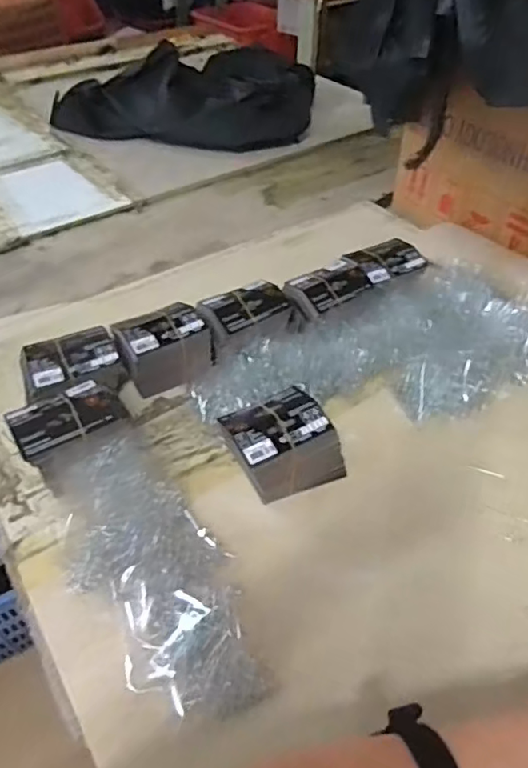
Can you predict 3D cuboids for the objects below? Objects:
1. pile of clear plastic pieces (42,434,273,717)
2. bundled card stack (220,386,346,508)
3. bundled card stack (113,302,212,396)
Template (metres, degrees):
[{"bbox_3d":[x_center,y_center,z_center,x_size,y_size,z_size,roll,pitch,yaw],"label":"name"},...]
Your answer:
[{"bbox_3d":[-0.102,0.164,0.501,0.127,0.055,0.277,-29,51,-26],"label":"pile of clear plastic pieces"},{"bbox_3d":[0.020,0.068,0.588,0.112,0.074,0.087,-24,49,-22],"label":"bundled card stack"},{"bbox_3d":[-0.123,-0.041,0.691,0.106,0.078,0.076,-25,50,-24],"label":"bundled card stack"}]

